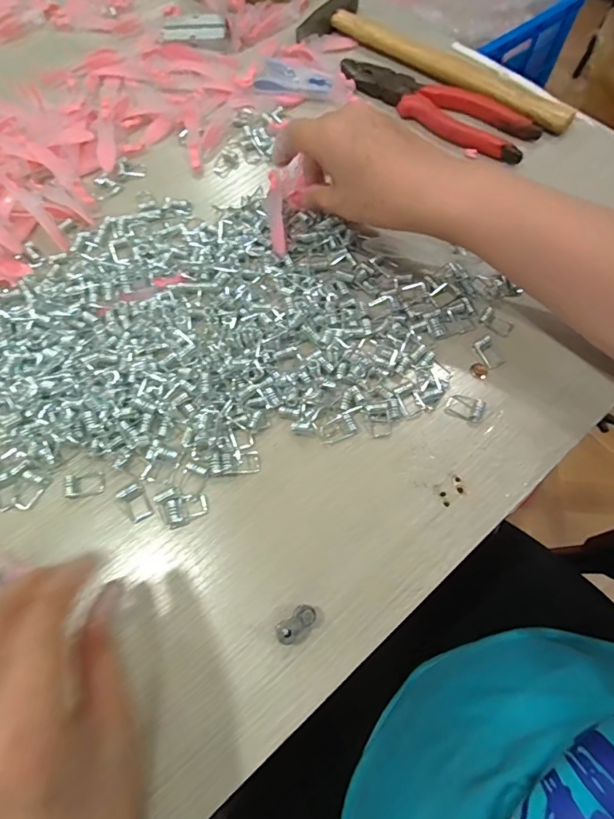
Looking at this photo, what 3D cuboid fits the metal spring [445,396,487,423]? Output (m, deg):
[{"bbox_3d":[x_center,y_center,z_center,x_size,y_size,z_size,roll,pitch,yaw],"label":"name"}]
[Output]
[{"bbox_3d":[0.102,-0.002,0.296,0.024,0.007,0.015,18,68,9],"label":"metal spring"}]

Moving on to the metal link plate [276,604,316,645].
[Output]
[{"bbox_3d":[-0.005,0.116,0.248,0.023,0.014,0.014,-37,71,-14],"label":"metal link plate"}]

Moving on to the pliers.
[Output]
[{"bbox_3d":[0.112,-0.271,0.405,0.186,0.013,0.049,38,73,16],"label":"pliers"}]

